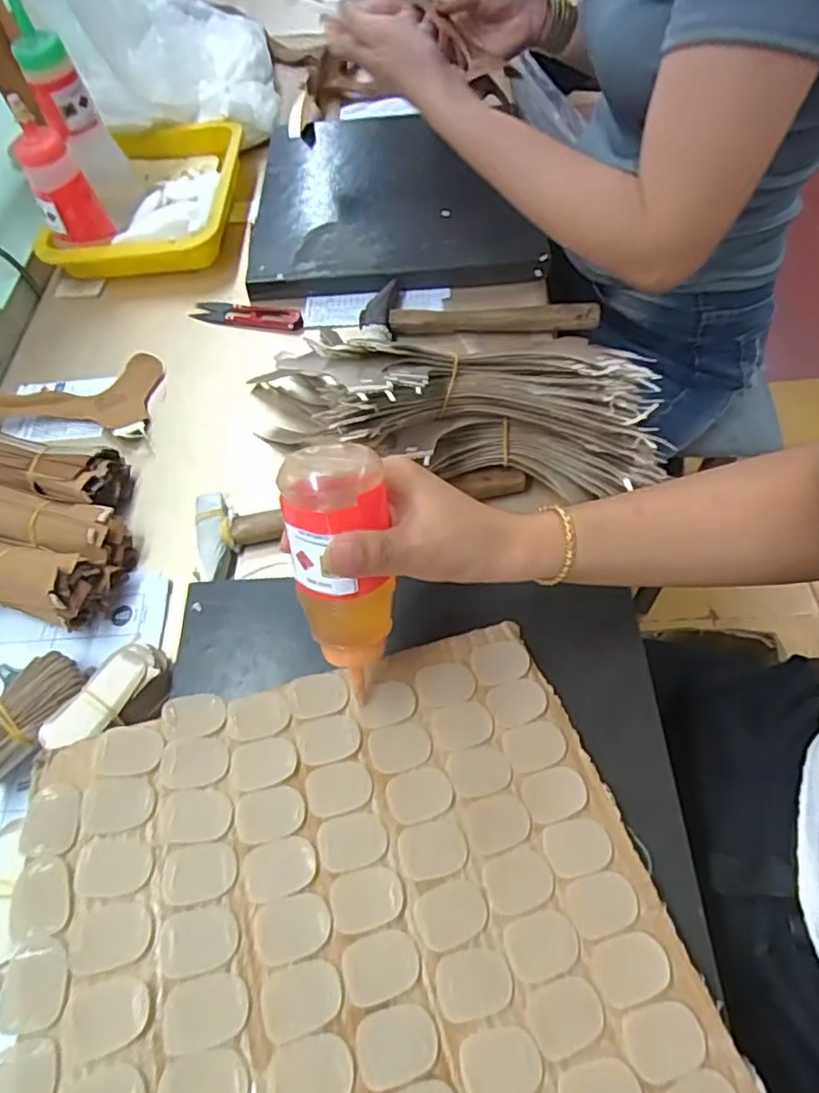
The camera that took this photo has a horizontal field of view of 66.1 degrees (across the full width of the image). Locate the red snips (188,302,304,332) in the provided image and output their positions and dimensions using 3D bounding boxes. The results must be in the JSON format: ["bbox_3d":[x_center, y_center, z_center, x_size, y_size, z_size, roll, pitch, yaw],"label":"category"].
[{"bbox_3d":[-0.161,-0.229,0.622,0.117,0.010,0.032,11,61,10],"label":"red snips"}]

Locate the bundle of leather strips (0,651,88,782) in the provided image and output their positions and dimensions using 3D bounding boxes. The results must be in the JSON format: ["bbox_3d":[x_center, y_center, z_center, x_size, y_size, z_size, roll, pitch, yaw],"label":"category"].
[{"bbox_3d":[-0.246,0.111,0.402,0.046,0.044,0.083,35,68,21],"label":"bundle of leather strips"}]

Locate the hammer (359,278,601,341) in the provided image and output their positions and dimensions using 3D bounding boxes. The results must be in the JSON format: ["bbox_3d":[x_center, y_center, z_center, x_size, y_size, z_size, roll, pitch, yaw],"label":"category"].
[{"bbox_3d":[0.062,-0.229,0.593,0.212,0.022,0.084,-5,60,1],"label":"hammer"}]

